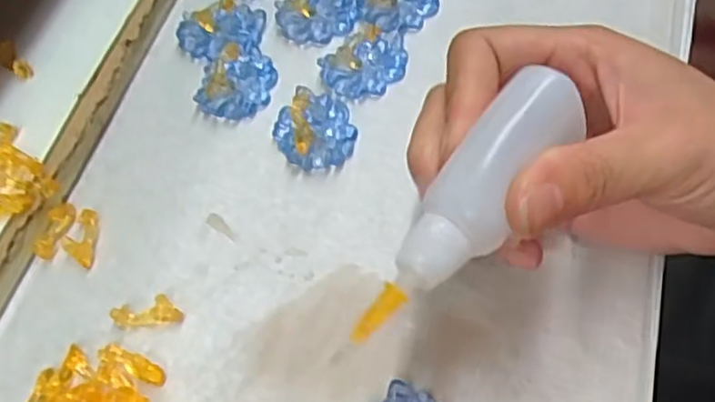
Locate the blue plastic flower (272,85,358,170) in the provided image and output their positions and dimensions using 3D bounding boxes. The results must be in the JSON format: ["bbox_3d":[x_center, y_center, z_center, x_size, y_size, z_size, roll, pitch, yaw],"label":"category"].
[{"bbox_3d":[-0.017,-0.029,0.275,0.030,0.009,0.036,-18,59,-6],"label":"blue plastic flower"}]

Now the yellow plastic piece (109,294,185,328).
[{"bbox_3d":[-0.073,0.038,0.243,0.023,0.006,0.010,-9,59,-1],"label":"yellow plastic piece"}]

